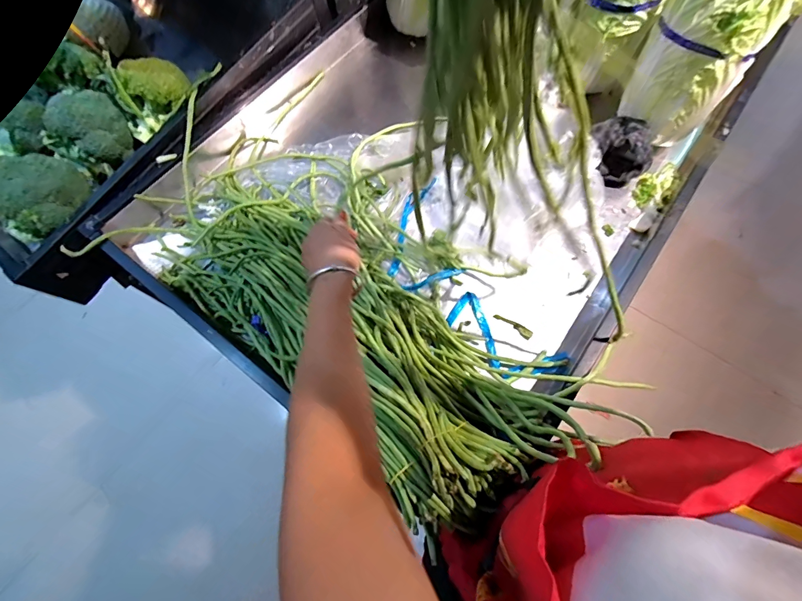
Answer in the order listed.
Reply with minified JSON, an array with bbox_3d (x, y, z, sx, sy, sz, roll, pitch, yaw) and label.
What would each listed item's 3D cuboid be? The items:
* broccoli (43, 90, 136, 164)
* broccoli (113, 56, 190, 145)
[{"bbox_3d":[-0.554,-0.316,0.678,0.086,0.091,0.107,38,75,16],"label":"broccoli"},{"bbox_3d":[-0.458,-0.380,0.687,0.139,0.080,0.090,-35,71,-10],"label":"broccoli"}]

